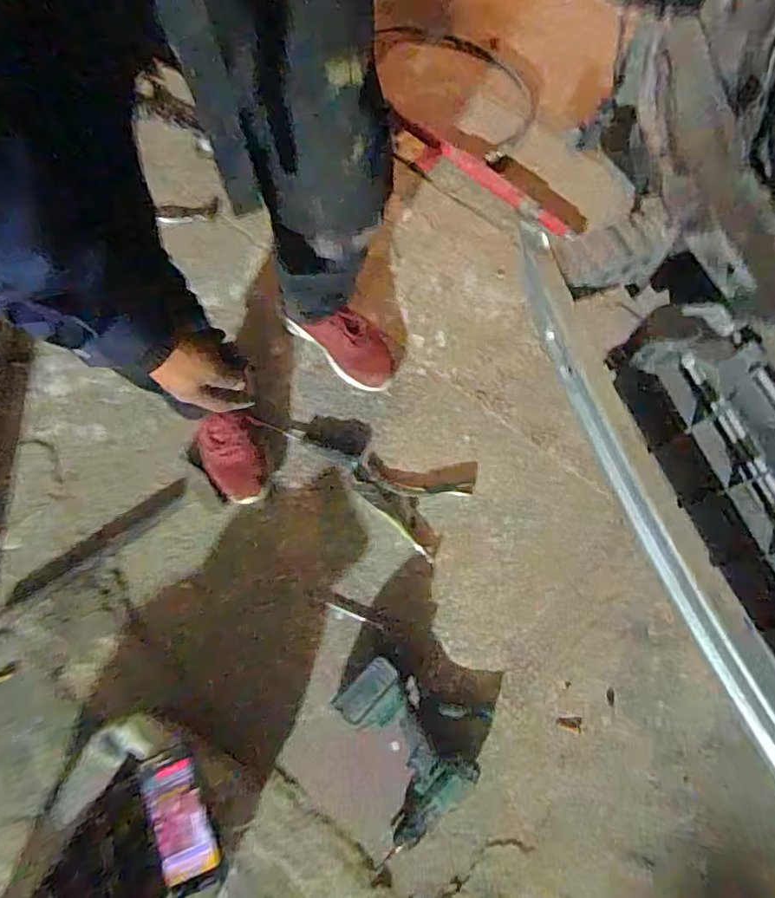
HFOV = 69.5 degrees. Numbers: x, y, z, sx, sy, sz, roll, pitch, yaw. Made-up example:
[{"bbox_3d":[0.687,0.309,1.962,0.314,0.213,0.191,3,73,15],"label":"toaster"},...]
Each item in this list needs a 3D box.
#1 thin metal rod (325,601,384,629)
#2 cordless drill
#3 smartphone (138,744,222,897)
[{"bbox_3d":[-0.056,0.279,0.938,0.104,0.008,0.010,23,71,5],"label":"thin metal rod"},{"bbox_3d":[0.005,0.455,0.841,0.161,0.077,0.230,-38,75,-16],"label":"cordless drill"},{"bbox_3d":[-0.261,0.462,0.692,0.078,0.016,0.160,-27,76,8],"label":"smartphone"}]

